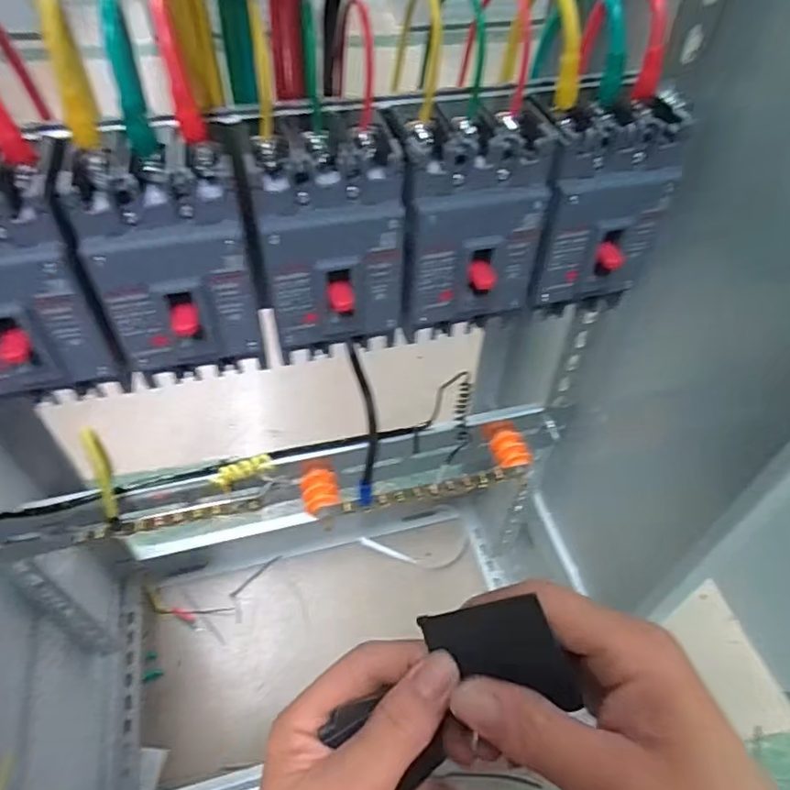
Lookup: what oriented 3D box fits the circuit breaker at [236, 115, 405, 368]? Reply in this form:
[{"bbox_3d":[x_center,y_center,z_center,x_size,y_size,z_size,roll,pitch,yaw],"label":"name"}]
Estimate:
[{"bbox_3d":[-0.038,-0.081,0.329,0.078,0.119,0.064,-8,50,-10],"label":"circuit breaker"}]

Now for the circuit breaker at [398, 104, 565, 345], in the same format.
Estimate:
[{"bbox_3d":[0.041,-0.094,0.342,0.080,0.116,0.064,-12,51,-13],"label":"circuit breaker"}]

